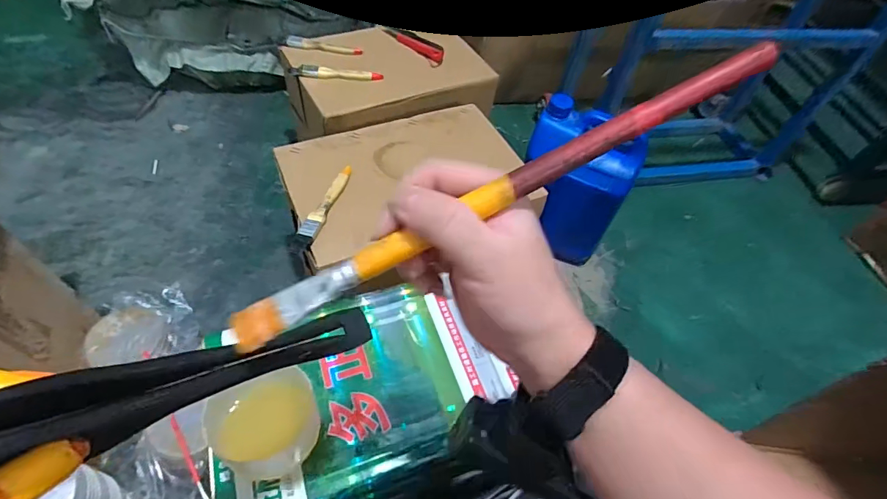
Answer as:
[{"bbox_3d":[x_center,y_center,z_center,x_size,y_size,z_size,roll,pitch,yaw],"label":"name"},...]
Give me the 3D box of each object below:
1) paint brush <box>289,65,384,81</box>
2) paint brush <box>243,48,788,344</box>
[{"bbox_3d":[-0.199,-0.319,0.814,0.172,0.017,0.027,6,53,-1],"label":"paint brush"},{"bbox_3d":[0.021,-0.022,0.213,0.278,0.011,0.018,-28,57,5],"label":"paint brush"}]

